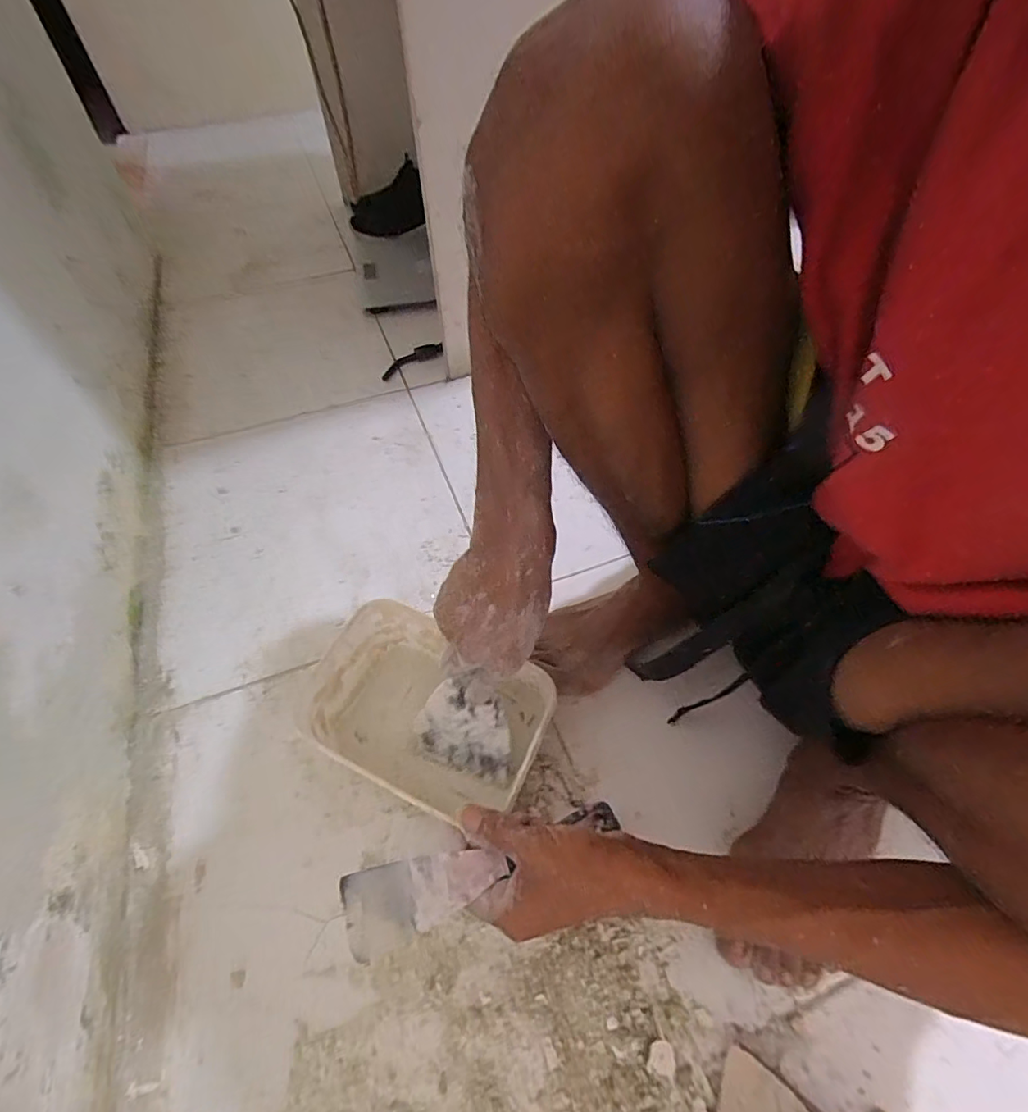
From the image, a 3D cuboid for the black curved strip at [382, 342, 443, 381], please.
[{"bbox_3d":[-0.161,-0.311,0.814,0.107,0.023,0.026,-26,58,-18],"label":"black curved strip"}]

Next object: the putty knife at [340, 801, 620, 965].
[{"bbox_3d":[-0.012,0.210,0.357,0.203,0.013,0.044,-5,51,-30],"label":"putty knife"}]

